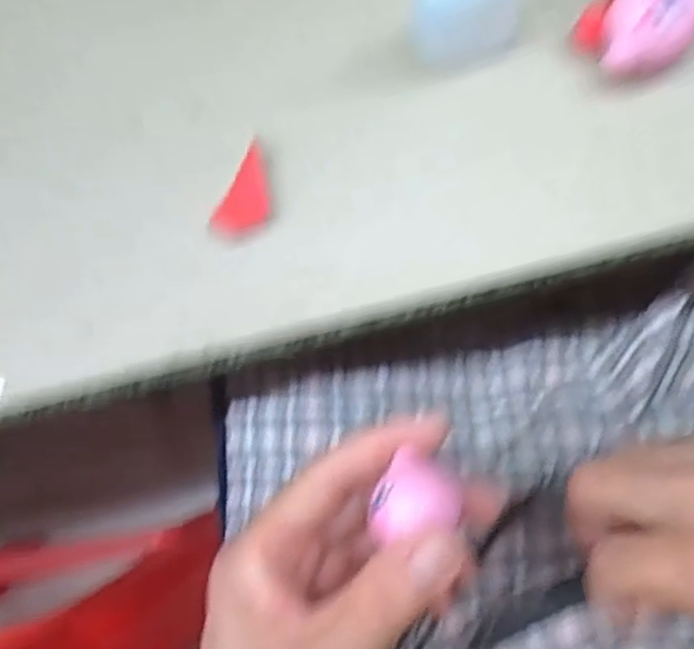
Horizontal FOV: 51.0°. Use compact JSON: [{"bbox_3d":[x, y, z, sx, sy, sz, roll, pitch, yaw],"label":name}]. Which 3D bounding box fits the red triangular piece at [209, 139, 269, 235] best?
[{"bbox_3d":[-0.035,-0.047,0.263,0.015,0.006,0.033,27,87,10],"label":"red triangular piece"}]

